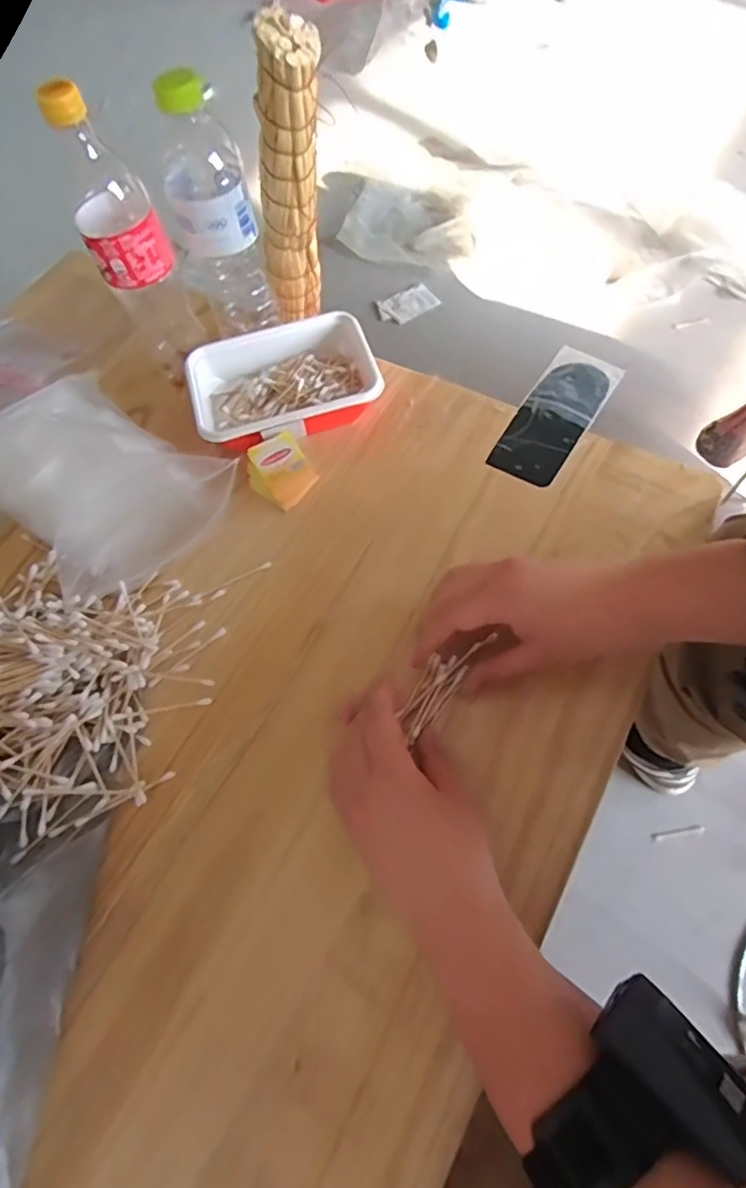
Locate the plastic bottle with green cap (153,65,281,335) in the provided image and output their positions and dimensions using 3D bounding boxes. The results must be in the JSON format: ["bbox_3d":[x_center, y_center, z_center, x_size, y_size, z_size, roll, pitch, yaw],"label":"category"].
[{"bbox_3d":[-0.128,-0.306,0.505,0.068,0.217,0.057,-16,66,-3],"label":"plastic bottle with green cap"}]

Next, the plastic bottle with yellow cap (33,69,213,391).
[{"bbox_3d":[-0.194,-0.279,0.492,0.066,0.234,0.058,-21,64,-5],"label":"plastic bottle with yellow cap"}]

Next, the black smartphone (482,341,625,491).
[{"bbox_3d":[0.171,-0.169,0.549,0.064,0.015,0.173,30,69,15],"label":"black smartphone"}]

